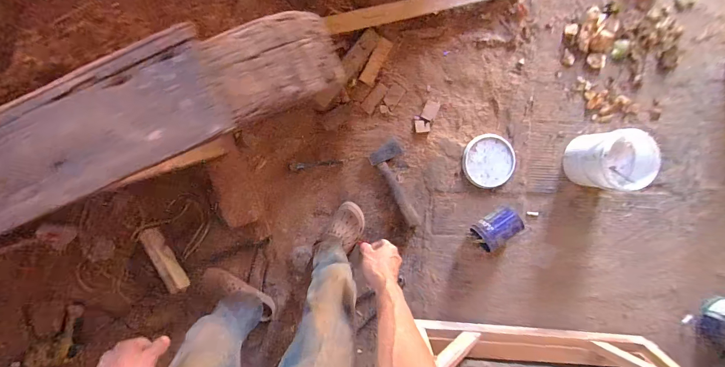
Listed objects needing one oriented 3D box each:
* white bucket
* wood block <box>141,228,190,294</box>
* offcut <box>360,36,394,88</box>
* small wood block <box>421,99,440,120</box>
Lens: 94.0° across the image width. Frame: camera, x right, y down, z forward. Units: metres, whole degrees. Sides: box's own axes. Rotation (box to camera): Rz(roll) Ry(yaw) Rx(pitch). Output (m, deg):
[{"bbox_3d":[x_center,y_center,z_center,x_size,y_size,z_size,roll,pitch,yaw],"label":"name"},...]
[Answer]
[{"bbox_3d":[0.811,-0.079,1.121,0.168,0.205,0.199,8,95,-2],"label":"white bucket"},{"bbox_3d":[-0.715,0.277,1.208,0.078,0.040,0.250,-31,98,-1],"label":"wood block"},{"bbox_3d":[0.047,-0.418,1.162,0.049,0.025,0.157,29,95,-2],"label":"offcut"},{"bbox_3d":[0.239,-0.259,1.191,0.047,0.015,0.065,20,96,-1],"label":"small wood block"}]

